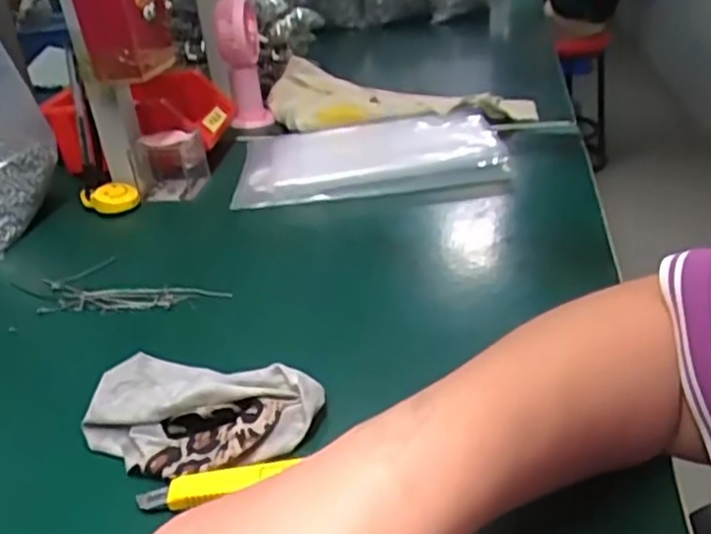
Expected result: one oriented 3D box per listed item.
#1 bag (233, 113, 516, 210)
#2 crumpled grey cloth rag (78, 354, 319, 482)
[{"bbox_3d":[0.009,-0.116,0.706,0.264,0.031,0.189,-4,29,4],"label":"bag"},{"bbox_3d":[-0.086,0.078,0.380,0.120,0.023,0.077,7,32,23],"label":"crumpled grey cloth rag"}]

